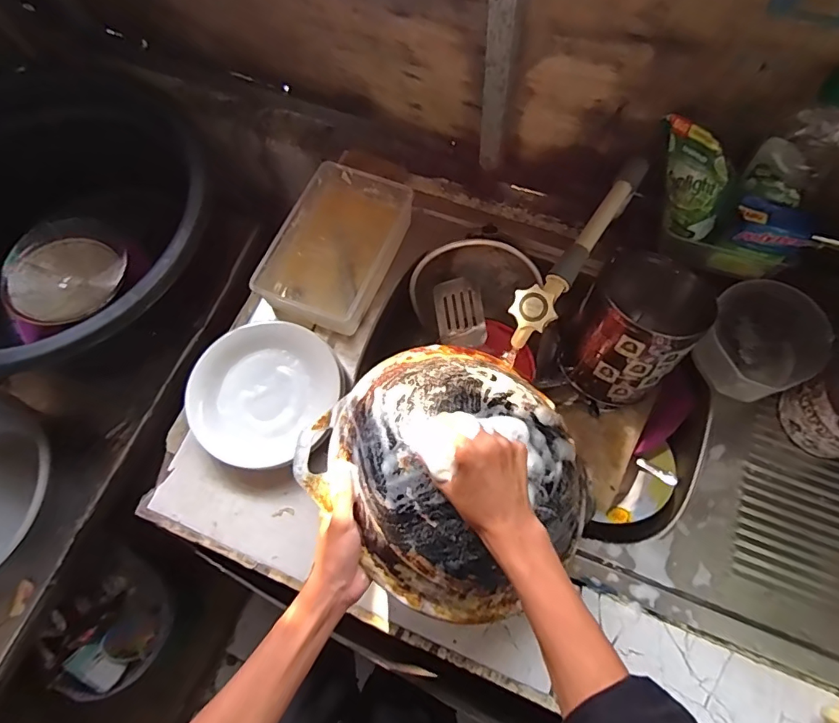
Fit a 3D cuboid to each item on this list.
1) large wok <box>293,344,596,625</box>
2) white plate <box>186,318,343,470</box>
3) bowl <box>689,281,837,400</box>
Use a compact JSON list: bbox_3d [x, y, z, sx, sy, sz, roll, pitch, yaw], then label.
[{"bbox_3d":[0.043,0.113,0.530,0.264,0.123,0.285,0,70,0],"label":"large wok"},{"bbox_3d":[-0.203,0.042,0.651,0.181,0.041,0.190,0,70,0],"label":"white plate"},{"bbox_3d":[0.433,-0.025,0.644,0.134,0.073,0.134,0,70,0],"label":"bowl"}]

